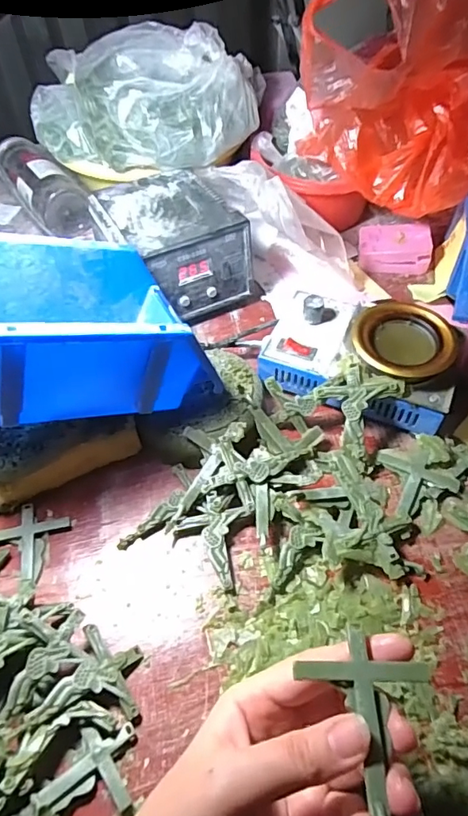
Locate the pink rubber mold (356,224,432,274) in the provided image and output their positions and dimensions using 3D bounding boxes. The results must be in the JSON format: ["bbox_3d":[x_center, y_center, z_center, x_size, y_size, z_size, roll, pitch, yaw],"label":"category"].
[{"bbox_3d":[0.169,-0.170,0.532,0.072,0.030,0.048,2,54,3],"label":"pink rubber mold"}]

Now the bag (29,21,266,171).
[{"bbox_3d":[-0.094,-0.314,0.504,0.240,0.089,0.131,0,54,2],"label":"bag"}]

